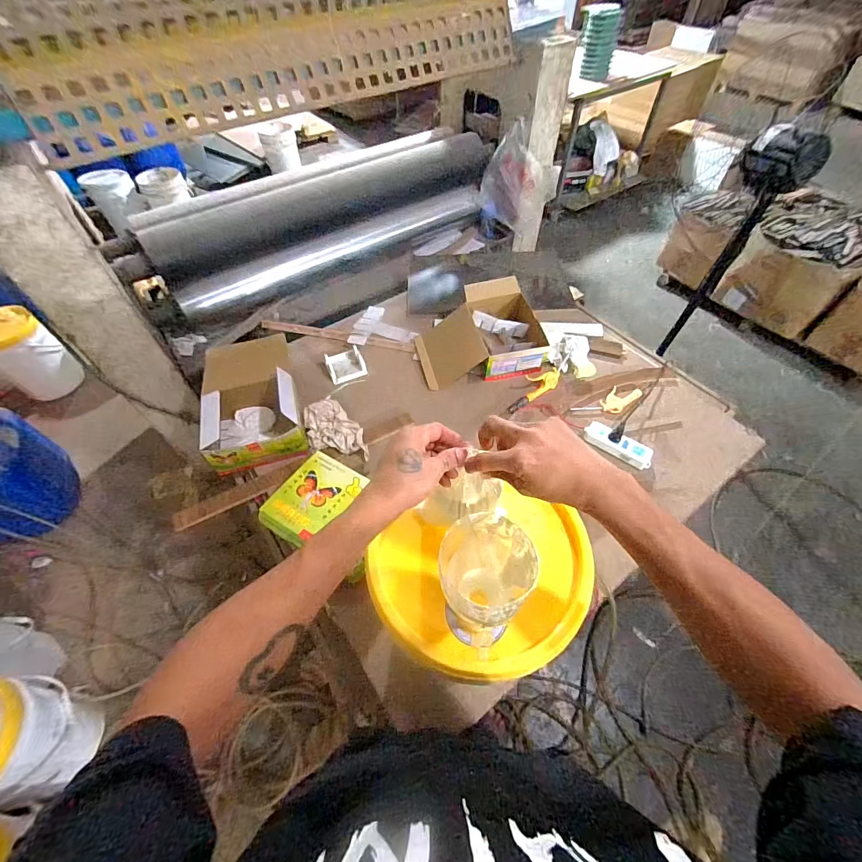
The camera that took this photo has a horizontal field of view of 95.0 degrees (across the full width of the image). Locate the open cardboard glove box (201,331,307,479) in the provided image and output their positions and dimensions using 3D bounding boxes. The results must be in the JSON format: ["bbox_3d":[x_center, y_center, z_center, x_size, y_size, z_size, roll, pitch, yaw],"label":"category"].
[{"bbox_3d":[-0.488,-0.091,1.080,0.237,0.140,0.391,-15,55,-10],"label":"open cardboard glove box"}]

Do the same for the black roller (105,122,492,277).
[{"bbox_3d":[-0.396,-0.890,1.523,1.361,0.213,0.266,-29,59,-18],"label":"black roller"}]

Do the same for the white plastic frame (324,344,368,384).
[{"bbox_3d":[-0.265,-0.207,1.229,0.116,0.035,0.106,-22,57,-14],"label":"white plastic frame"}]

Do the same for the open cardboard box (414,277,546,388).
[{"bbox_3d":[0.151,-0.305,1.222,0.381,0.150,0.275,-8,54,-5],"label":"open cardboard box"}]

